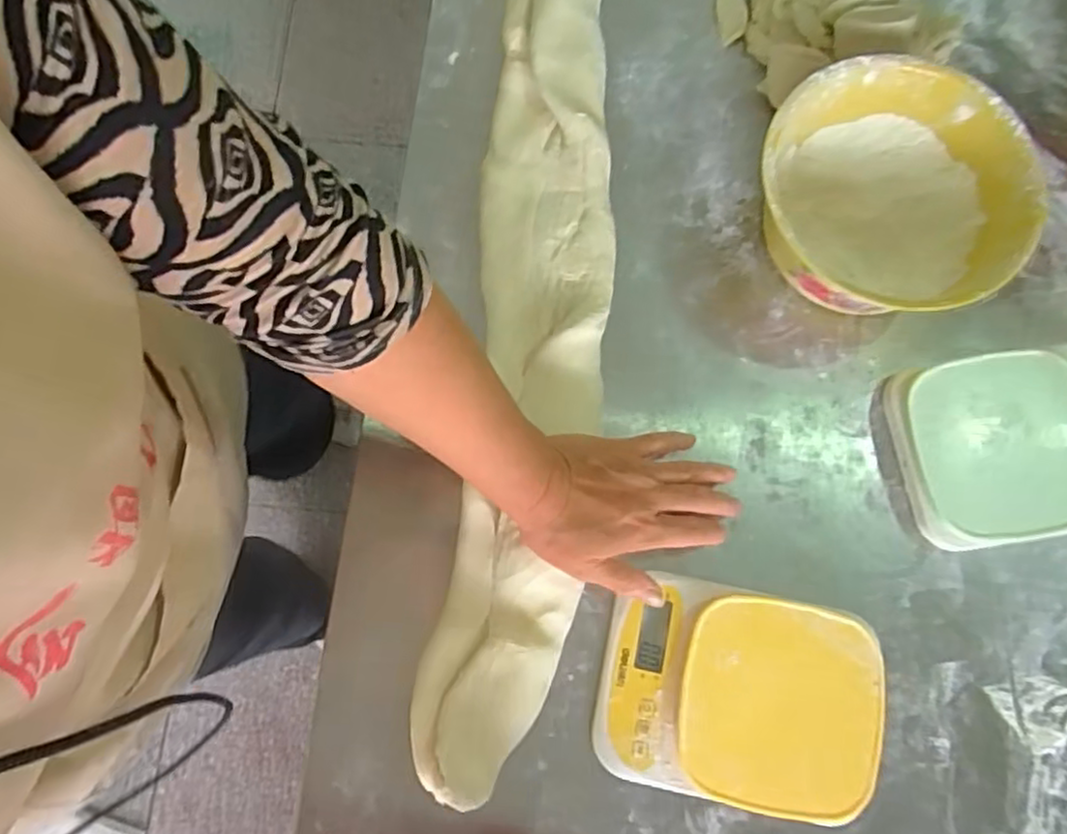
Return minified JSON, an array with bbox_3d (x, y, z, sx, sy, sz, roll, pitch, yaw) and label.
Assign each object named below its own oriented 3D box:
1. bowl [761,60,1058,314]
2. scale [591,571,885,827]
[{"bbox_3d":[0.282,-0.175,0.564,0.188,0.093,0.198,0,78,-1],"label":"bowl"},{"bbox_3d":[0.149,0.203,0.508,0.196,0.039,0.146,10,78,2],"label":"scale"}]

